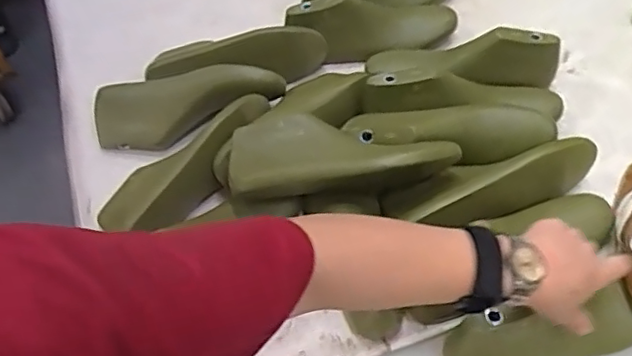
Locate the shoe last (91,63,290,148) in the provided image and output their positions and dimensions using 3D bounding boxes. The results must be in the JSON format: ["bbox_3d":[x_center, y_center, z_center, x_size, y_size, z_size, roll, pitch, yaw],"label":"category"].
[{"bbox_3d":[-0.163,-0.091,0.772,0.244,0.067,0.082,-6,52,1],"label":"shoe last"}]

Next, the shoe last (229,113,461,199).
[{"bbox_3d":[0.029,-0.014,0.668,0.246,0.066,0.092,-1,52,5],"label":"shoe last"}]

